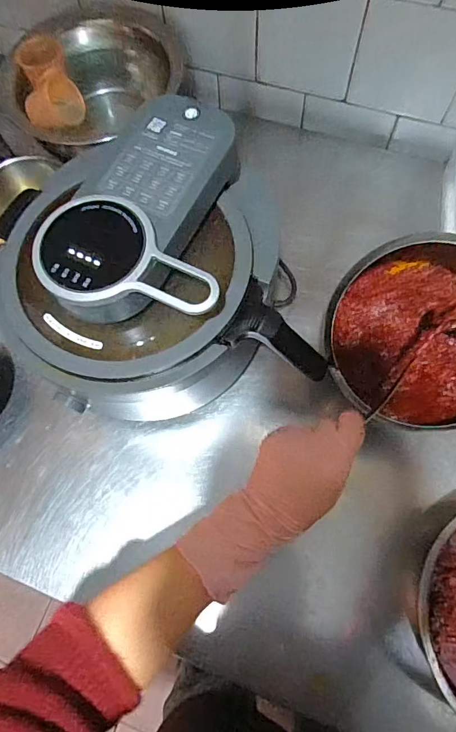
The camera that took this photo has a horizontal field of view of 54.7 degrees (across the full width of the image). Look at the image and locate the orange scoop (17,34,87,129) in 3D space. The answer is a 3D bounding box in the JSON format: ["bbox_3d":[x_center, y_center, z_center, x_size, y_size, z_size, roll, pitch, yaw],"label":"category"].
[{"bbox_3d":[-0.271,-0.422,0.664,0.087,0.069,0.105,-20,70,-5],"label":"orange scoop"}]

